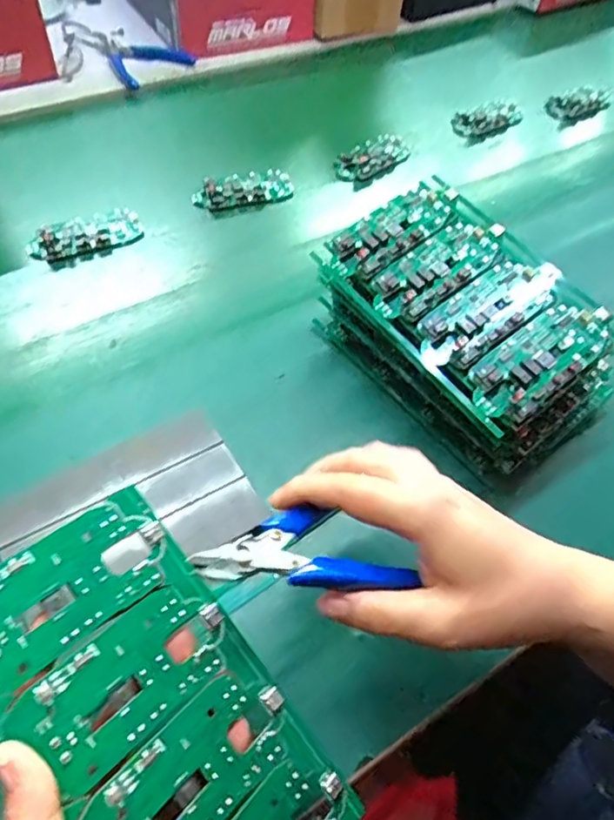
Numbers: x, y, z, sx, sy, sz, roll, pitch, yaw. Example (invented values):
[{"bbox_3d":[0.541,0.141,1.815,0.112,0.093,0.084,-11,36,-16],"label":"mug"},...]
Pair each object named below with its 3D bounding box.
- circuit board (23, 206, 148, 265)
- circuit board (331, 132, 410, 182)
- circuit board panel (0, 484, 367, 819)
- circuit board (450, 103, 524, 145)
[{"bbox_3d":[-0.201,-0.159,0.547,0.099,0.014,0.045,-19,58,-18],"label":"circuit board"},{"bbox_3d":[0.071,-0.276,0.656,0.096,0.018,0.046,-31,62,-25],"label":"circuit board"},{"bbox_3d":[-0.062,0.134,0.255,0.104,0.004,0.187,-34,85,-42],"label":"circuit board panel"},{"bbox_3d":[0.218,-0.348,0.729,0.089,0.025,0.040,-20,58,-19],"label":"circuit board"}]

